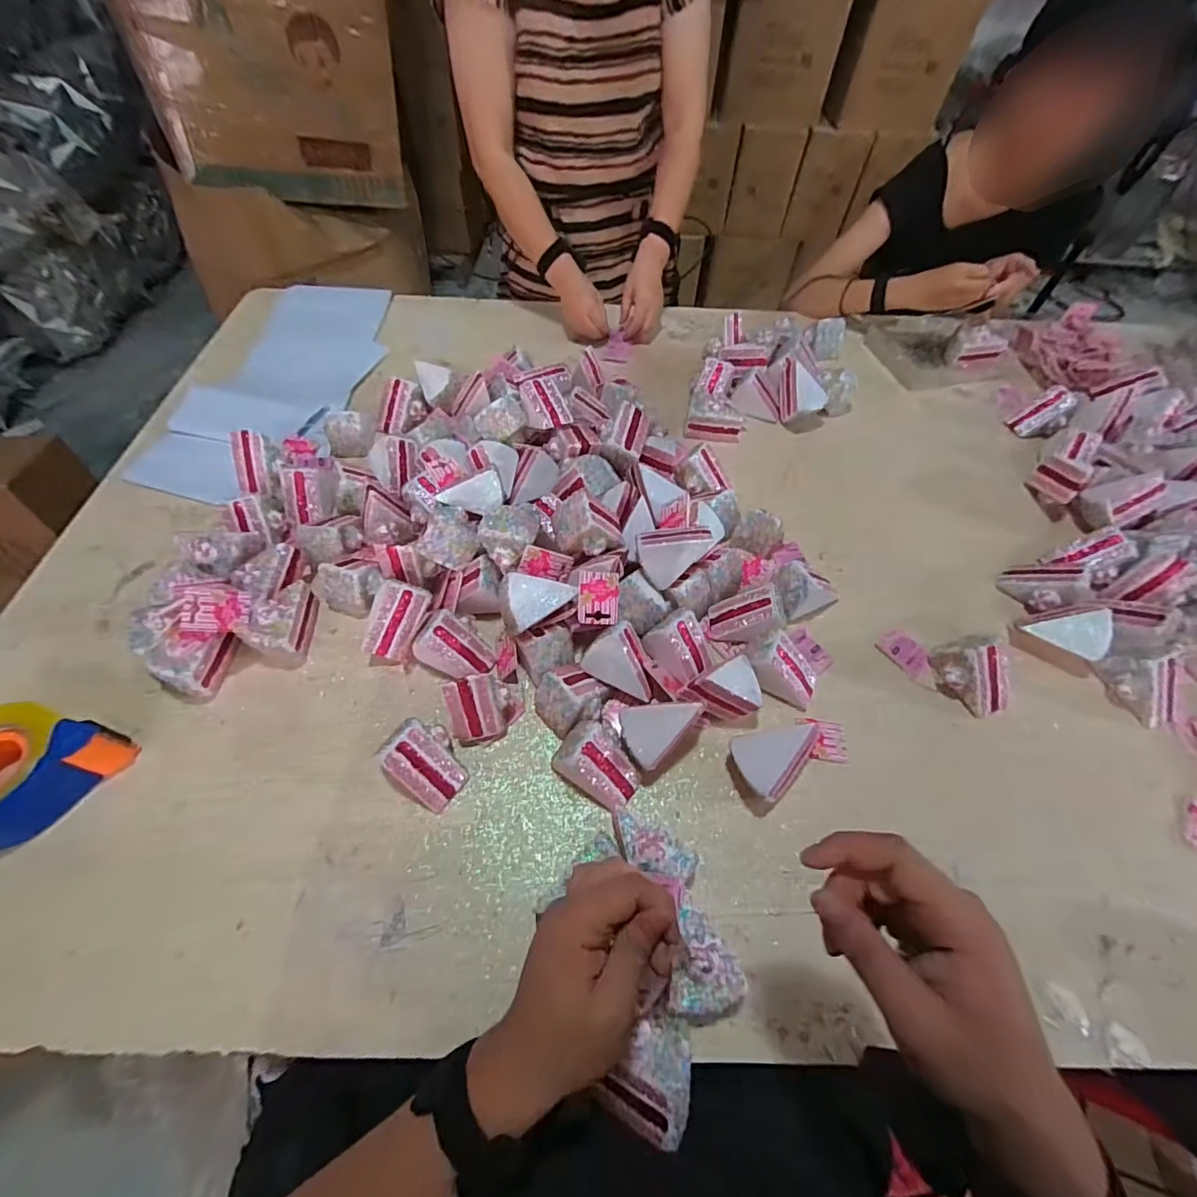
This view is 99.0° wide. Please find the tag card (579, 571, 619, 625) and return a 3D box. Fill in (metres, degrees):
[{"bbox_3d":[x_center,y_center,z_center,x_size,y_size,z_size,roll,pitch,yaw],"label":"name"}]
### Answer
[{"bbox_3d":[0.000,0.000,0.588,0.046,0.004,0.060,2,91,-12],"label":"tag card"}]

